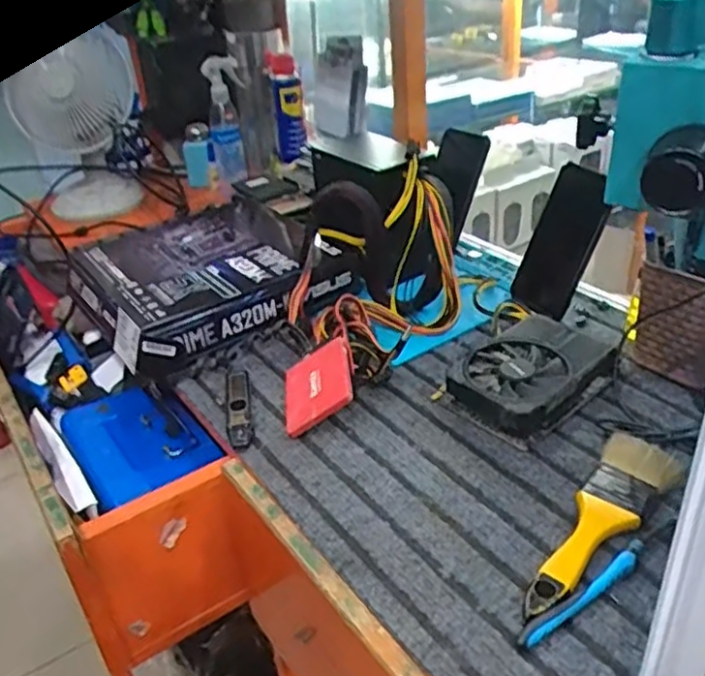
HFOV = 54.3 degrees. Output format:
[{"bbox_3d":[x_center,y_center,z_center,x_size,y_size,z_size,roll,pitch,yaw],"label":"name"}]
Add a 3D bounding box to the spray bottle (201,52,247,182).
[{"bbox_3d":[-0.204,-0.355,1.123,0.060,0.189,0.082,-9,32,-7],"label":"spray bottle"}]

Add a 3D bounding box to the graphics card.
[{"bbox_3d":[0.165,0.033,0.644,0.145,0.045,0.107,-25,37,-30],"label":"graphics card"}]

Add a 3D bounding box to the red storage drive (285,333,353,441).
[{"bbox_3d":[-0.034,0.044,0.650,0.074,0.013,0.099,-37,31,15],"label":"red storage drive"}]

